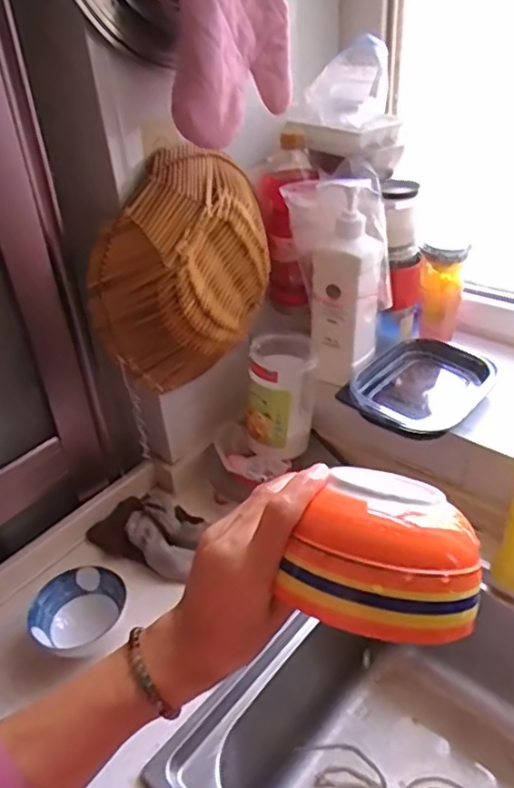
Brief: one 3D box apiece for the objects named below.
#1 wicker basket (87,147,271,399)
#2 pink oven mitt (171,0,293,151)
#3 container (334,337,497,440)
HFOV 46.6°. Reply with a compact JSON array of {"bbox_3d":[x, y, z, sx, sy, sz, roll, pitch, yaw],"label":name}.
[{"bbox_3d":[-0.089,-0.149,0.766,0.088,0.278,0.236,23,43,34],"label":"wicker basket"},{"bbox_3d":[-0.021,-0.407,0.646,0.137,0.264,0.045,-6,17,-38],"label":"pink oven mitt"},{"bbox_3d":[0.230,-0.011,0.855,0.155,0.052,0.175,23,43,34],"label":"container"}]

